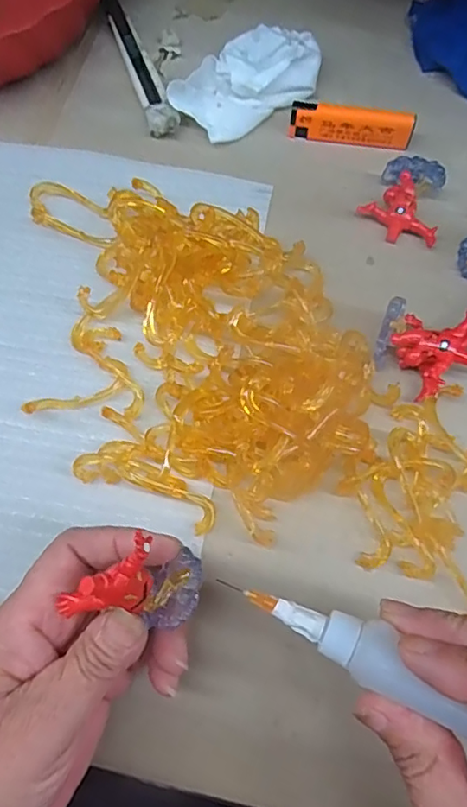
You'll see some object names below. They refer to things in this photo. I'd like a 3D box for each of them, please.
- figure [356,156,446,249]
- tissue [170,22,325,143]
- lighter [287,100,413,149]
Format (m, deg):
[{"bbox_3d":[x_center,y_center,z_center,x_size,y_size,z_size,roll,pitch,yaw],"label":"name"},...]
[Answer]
[{"bbox_3d":[0.108,-0.126,0.345,0.048,0.025,0.048,23,72,9],"label":"figure"},{"bbox_3d":[0.010,-0.222,0.382,0.066,0.026,0.107,41,75,14],"label":"tissue"},{"bbox_3d":[0.078,-0.185,0.372,0.079,0.023,0.010,9,70,4],"label":"lighter"}]

